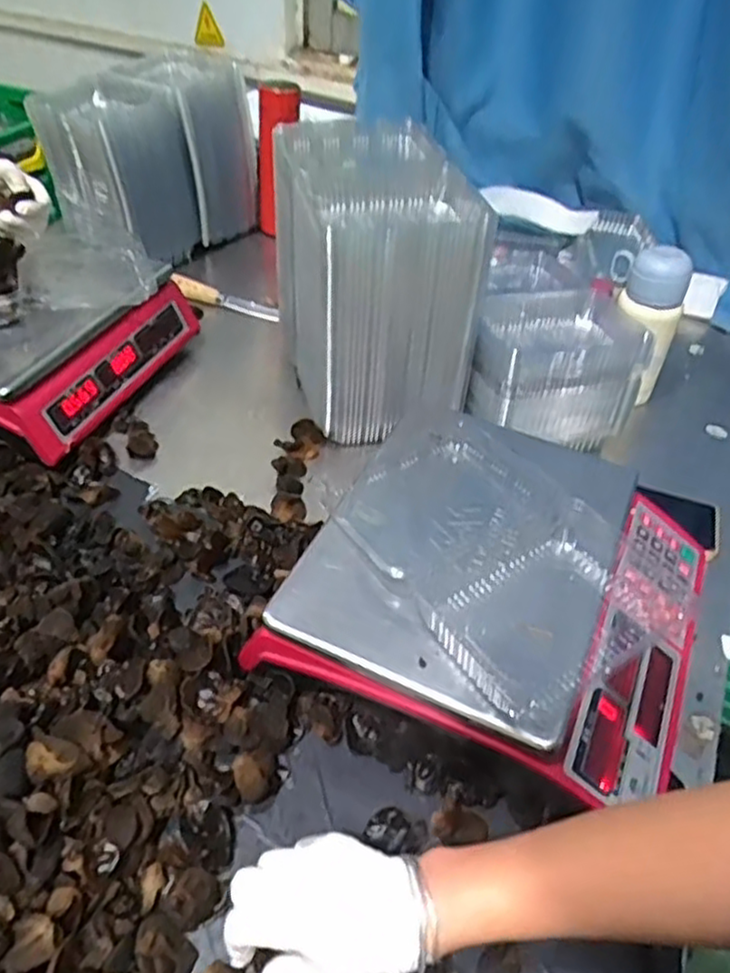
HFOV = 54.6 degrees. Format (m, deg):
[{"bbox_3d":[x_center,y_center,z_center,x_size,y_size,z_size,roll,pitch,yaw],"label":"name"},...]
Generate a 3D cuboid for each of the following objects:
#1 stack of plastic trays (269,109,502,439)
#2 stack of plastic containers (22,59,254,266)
[{"bbox_3d":[0.002,-0.246,0.822,0.180,0.236,0.285,-7,46,-12],"label":"stack of plastic trays"},{"bbox_3d":[-0.347,-0.522,1.123,0.226,0.217,0.290,26,47,21],"label":"stack of plastic containers"}]

